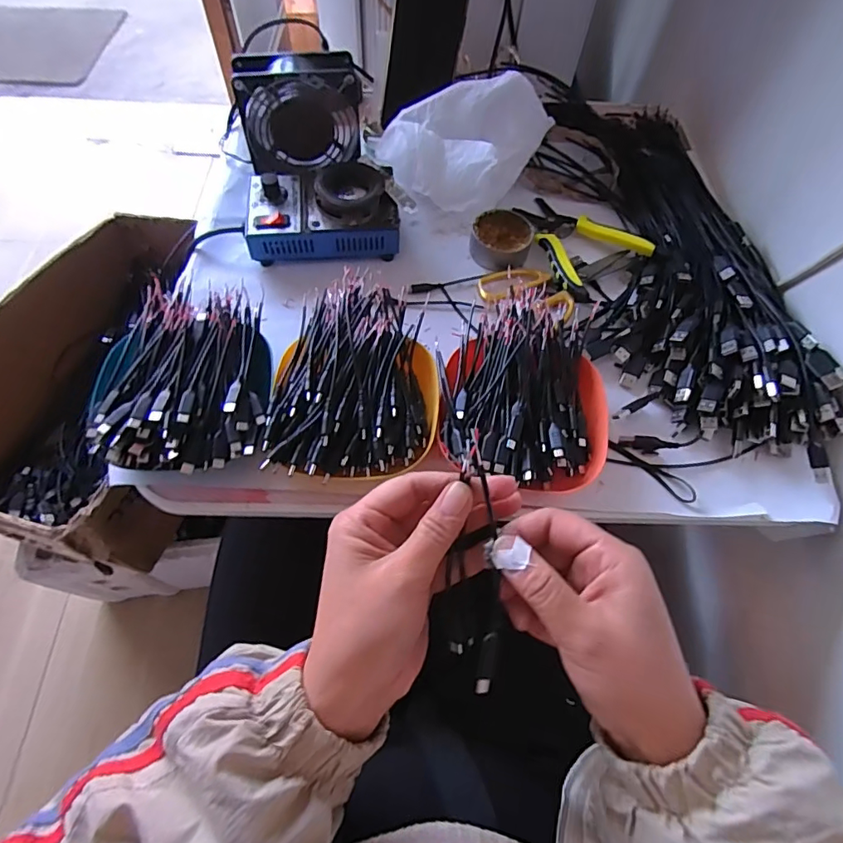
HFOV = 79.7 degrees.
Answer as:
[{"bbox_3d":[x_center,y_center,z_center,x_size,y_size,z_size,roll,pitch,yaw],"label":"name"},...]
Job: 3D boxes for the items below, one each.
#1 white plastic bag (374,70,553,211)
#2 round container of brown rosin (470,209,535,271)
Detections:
[{"bbox_3d":[0.041,-0.312,0.554,0.145,0.093,0.129,42,68,17],"label":"white plastic bag"},{"bbox_3d":[0.085,-0.194,0.535,0.062,0.023,0.065,1,63,-2],"label":"round container of brown rosin"}]

